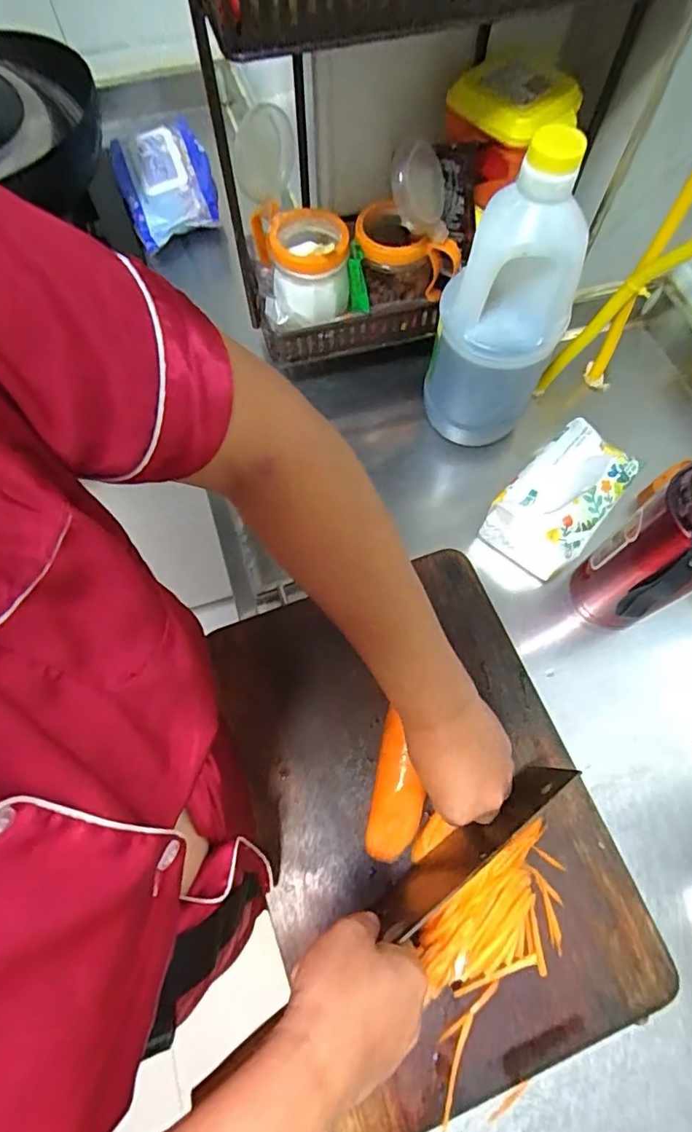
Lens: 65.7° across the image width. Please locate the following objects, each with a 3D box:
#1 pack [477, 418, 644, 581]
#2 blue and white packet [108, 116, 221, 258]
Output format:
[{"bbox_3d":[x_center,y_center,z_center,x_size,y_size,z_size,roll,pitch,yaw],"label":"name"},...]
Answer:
[{"bbox_3d":[0.216,-0.070,0.539,0.091,0.086,0.131,39,73,14],"label":"pack"},{"bbox_3d":[-0.240,-0.514,0.719,0.120,0.044,0.183,-18,69,-8],"label":"blue and white packet"}]

